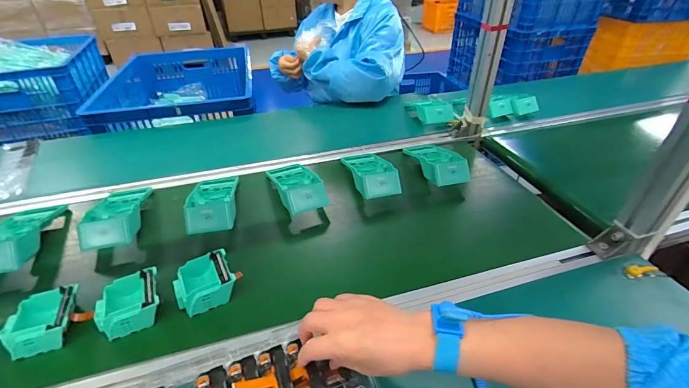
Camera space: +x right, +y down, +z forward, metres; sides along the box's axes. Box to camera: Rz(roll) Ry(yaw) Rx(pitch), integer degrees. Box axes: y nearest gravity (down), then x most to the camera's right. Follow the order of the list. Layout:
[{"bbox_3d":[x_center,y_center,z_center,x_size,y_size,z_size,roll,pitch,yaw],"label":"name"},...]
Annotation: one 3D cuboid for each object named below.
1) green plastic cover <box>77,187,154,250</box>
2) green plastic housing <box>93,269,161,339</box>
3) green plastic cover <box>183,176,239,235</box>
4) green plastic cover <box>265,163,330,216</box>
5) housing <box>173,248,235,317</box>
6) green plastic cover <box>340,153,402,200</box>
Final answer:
[{"bbox_3d":[-0.423,0.040,0.649,0.095,0.042,0.196,-11,24,-15],"label":"green plastic cover"},{"bbox_3d":[-0.299,0.155,0.485,0.077,0.048,0.078,-18,40,-21],"label":"green plastic housing"},{"bbox_3d":[-0.256,0.009,0.674,0.089,0.057,0.188,-8,37,-10],"label":"green plastic cover"},{"bbox_3d":[-0.105,-0.024,0.721,0.094,0.053,0.192,-15,39,-18],"label":"green plastic cover"},{"bbox_3d":[-0.207,0.134,0.513,0.081,0.045,0.079,-17,40,-21],"label":"housing"},{"bbox_3d":[0.055,-0.050,0.761,0.094,0.051,0.201,-10,38,-12],"label":"green plastic cover"}]

